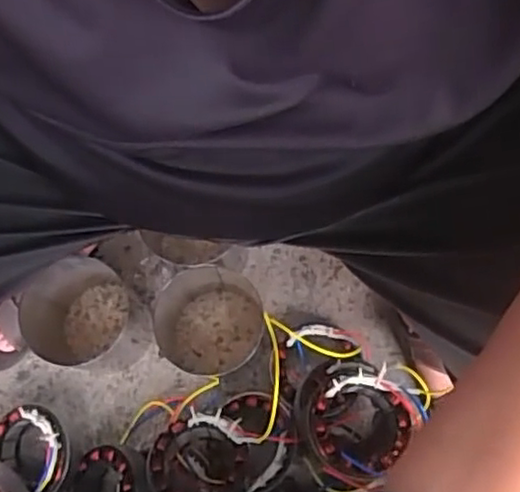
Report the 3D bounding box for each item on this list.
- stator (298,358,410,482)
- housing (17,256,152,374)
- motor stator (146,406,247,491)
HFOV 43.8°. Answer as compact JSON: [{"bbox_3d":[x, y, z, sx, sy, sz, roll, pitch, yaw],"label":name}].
[{"bbox_3d":[0.100,0.198,0.750,0.122,0.106,0.123,-40,79,-8],"label":"stator"},{"bbox_3d":[-0.208,0.086,0.790,0.122,0.158,0.125,0,76,1],"label":"housing"},{"bbox_3d":[-0.072,0.252,0.749,0.115,0.071,0.112,0,76,1],"label":"motor stator"}]

